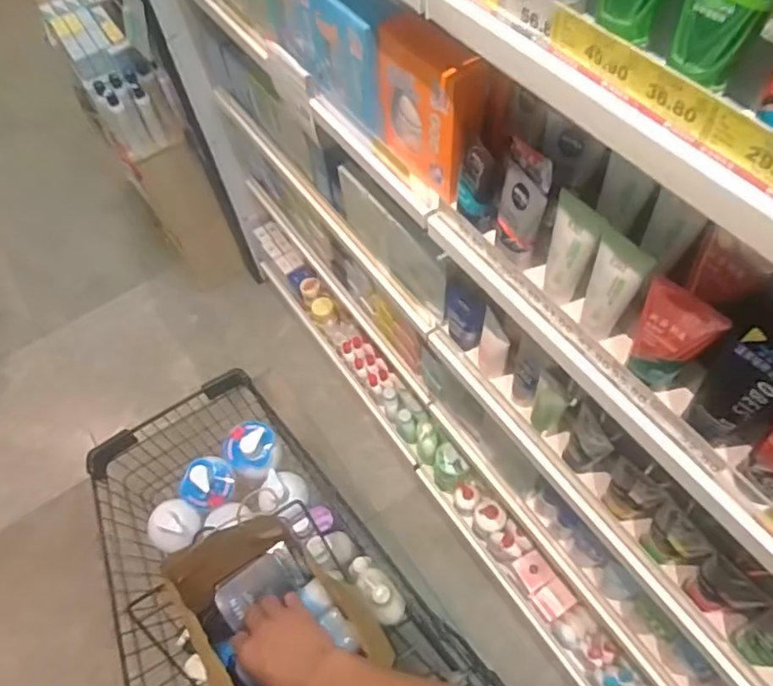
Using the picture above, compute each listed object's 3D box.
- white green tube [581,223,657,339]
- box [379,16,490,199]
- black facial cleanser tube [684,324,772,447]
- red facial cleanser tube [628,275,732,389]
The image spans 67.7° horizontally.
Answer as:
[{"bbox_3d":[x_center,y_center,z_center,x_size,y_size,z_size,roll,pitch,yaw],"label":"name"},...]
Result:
[{"bbox_3d":[0.228,-0.054,0.594,0.052,0.129,0.034,29,66,19],"label":"white green tube"},{"bbox_3d":[0.051,-0.290,0.711,0.057,0.203,0.155,-38,64,-16],"label":"box"},{"bbox_3d":[0.317,0.047,0.522,0.039,0.149,0.073,-28,62,-12],"label":"black facial cleanser tube"},{"bbox_3d":[0.267,-0.004,0.556,0.032,0.110,0.070,-37,64,-16],"label":"red facial cleanser tube"}]

